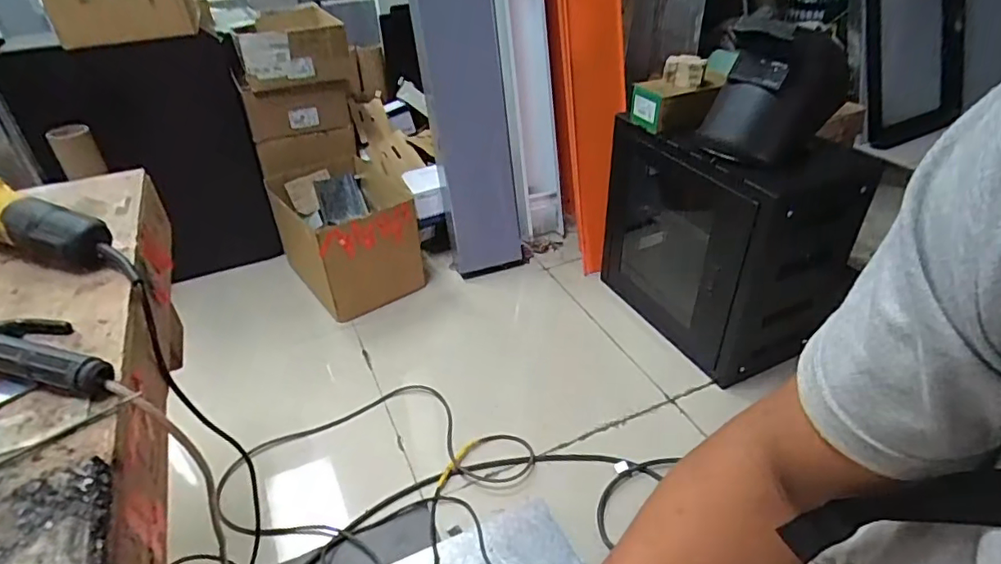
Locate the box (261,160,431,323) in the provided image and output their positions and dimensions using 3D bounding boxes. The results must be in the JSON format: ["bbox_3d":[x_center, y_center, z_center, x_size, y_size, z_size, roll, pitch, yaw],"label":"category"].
[{"bbox_3d":[-0.462,-0.141,1.666,0.295,0.282,0.423,-27,42,-29],"label":"box"}]

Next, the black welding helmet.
[{"bbox_3d":[0.552,-0.383,1.118,0.210,0.224,0.257,23,43,31],"label":"black welding helmet"}]

